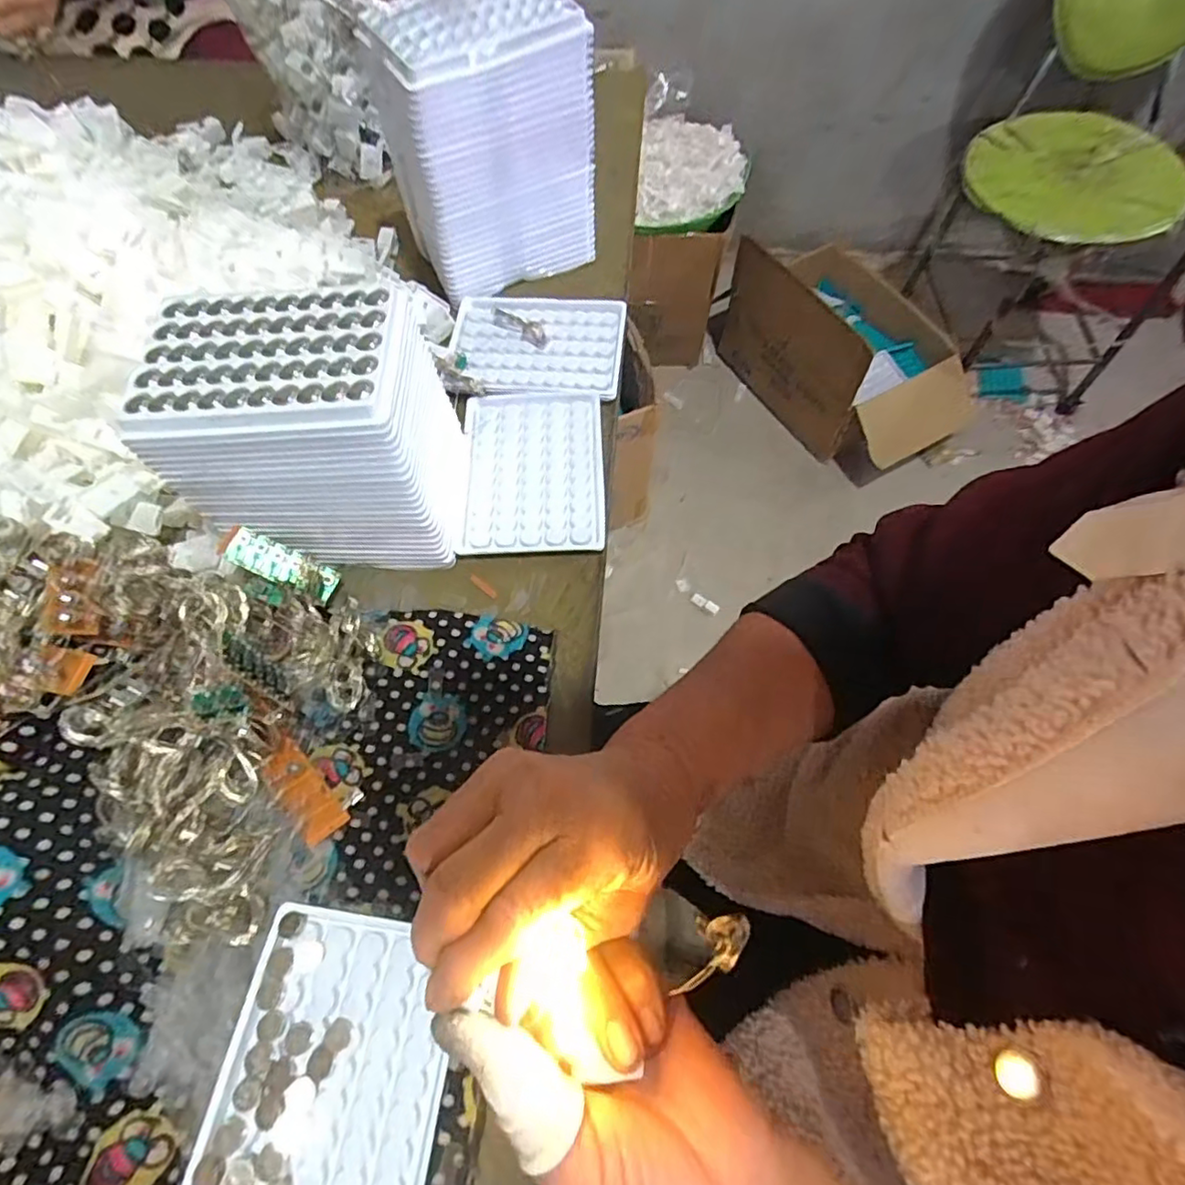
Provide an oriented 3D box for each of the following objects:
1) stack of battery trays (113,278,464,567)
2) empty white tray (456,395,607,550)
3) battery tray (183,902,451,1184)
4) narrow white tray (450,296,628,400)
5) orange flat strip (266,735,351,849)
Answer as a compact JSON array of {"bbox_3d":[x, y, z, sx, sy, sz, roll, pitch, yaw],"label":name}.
[{"bbox_3d":[-0.149,-0.088,0.346,0.139,0.120,0.095,-1,63,1],"label":"stack of battery trays"},{"bbox_3d":[-0.039,-0.083,0.409,0.092,0.009,0.126,-3,63,0],"label":"empty white tray"},{"bbox_3d":[-0.111,0.210,0.256,0.092,0.011,0.127,7,63,5],"label":"battery tray"},{"bbox_3d":[-0.043,-0.188,0.457,0.129,0.010,0.098,5,63,4],"label":"narrow white tray"},{"bbox_3d":[-0.149,0.101,0.311,0.055,0.007,0.021,44,46,16],"label":"orange flat strip"}]

